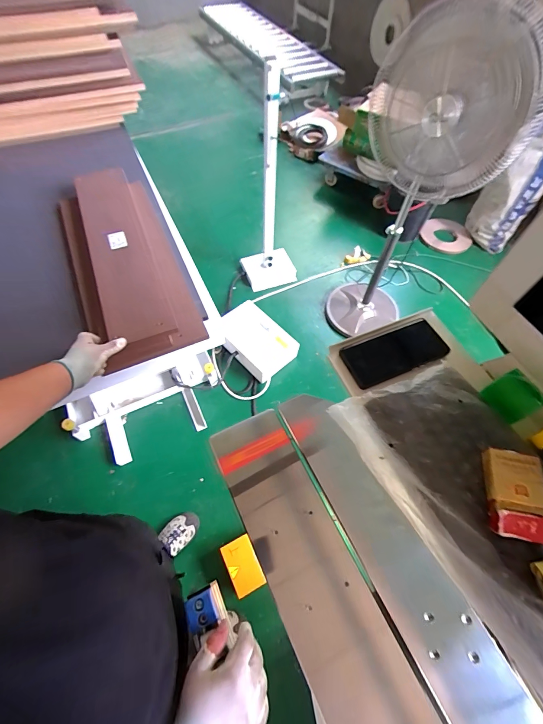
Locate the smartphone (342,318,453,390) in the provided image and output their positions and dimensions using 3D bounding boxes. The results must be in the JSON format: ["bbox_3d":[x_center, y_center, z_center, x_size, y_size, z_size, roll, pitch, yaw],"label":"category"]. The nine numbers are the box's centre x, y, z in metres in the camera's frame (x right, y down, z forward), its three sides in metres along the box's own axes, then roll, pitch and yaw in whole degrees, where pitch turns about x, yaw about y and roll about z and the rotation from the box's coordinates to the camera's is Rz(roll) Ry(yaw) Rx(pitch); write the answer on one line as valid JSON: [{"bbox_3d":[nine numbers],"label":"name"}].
[{"bbox_3d":[0.195,-0.017,0.514,0.159,0.013,0.077,-19,63,-11],"label":"smartphone"}]

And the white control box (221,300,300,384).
[{"bbox_3d":[-0.089,-0.116,1.701,0.291,0.116,0.404,-39,68,-20],"label":"white control box"}]

